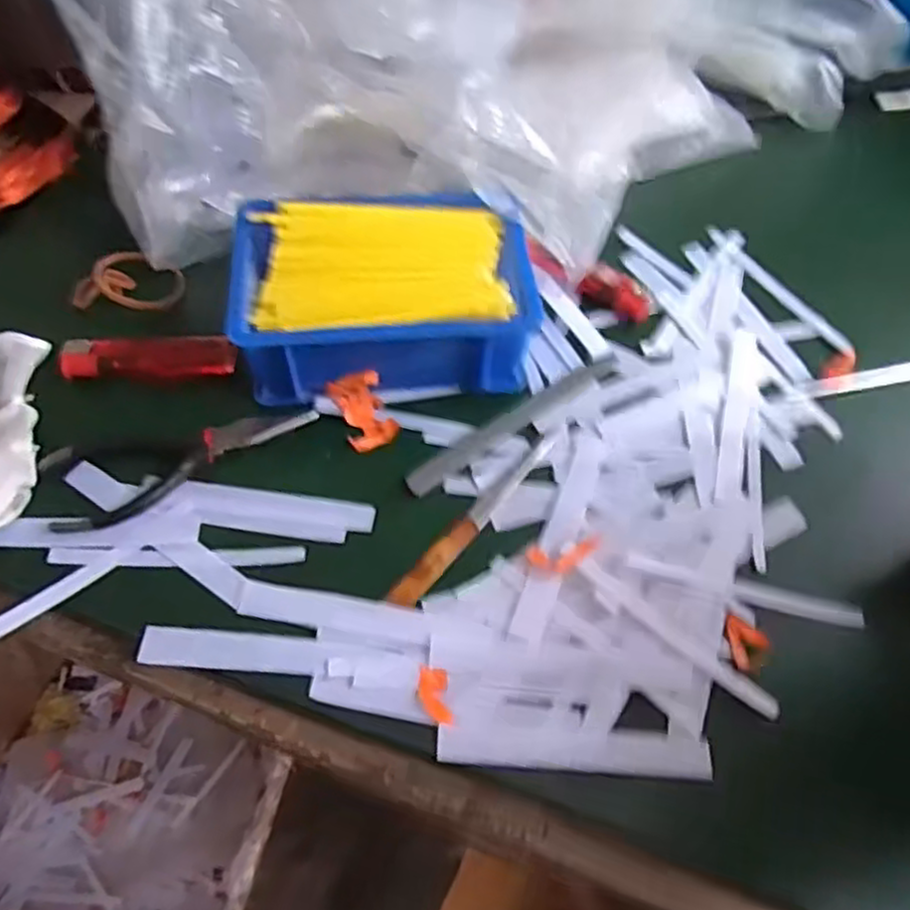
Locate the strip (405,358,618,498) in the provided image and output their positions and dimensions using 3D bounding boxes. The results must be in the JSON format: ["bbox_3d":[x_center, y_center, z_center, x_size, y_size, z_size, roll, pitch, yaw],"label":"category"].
[{"bbox_3d":[0.030,-0.019,0.381,0.132,0.004,0.017,-32,61,-20],"label":"strip"}]

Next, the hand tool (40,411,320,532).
[{"bbox_3d":[-0.133,-0.005,0.361,0.126,0.006,0.049,-24,65,-14],"label":"hand tool"}]

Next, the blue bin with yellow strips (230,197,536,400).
[{"bbox_3d":[-0.035,-0.080,0.382,0.146,0.059,0.095,-2,58,-3],"label":"blue bin with yellow strips"}]

